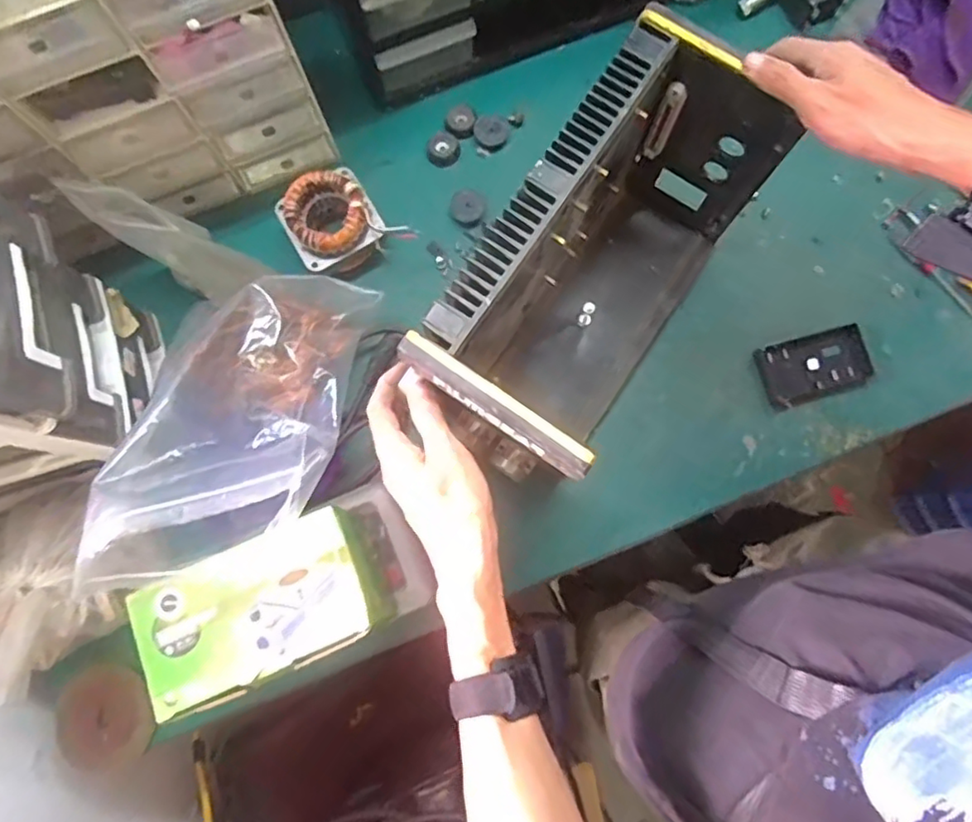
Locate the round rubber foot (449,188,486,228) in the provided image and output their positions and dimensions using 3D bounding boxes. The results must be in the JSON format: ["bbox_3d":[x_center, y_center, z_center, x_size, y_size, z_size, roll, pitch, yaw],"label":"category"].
[{"bbox_3d":[-0.021,-0.230,0.691,0.038,0.008,0.045,11,80,3],"label":"round rubber foot"}]

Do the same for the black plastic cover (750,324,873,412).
[{"bbox_3d":[0.351,-0.049,0.650,0.111,0.015,0.068,-17,80,-3],"label":"black plastic cover"}]

